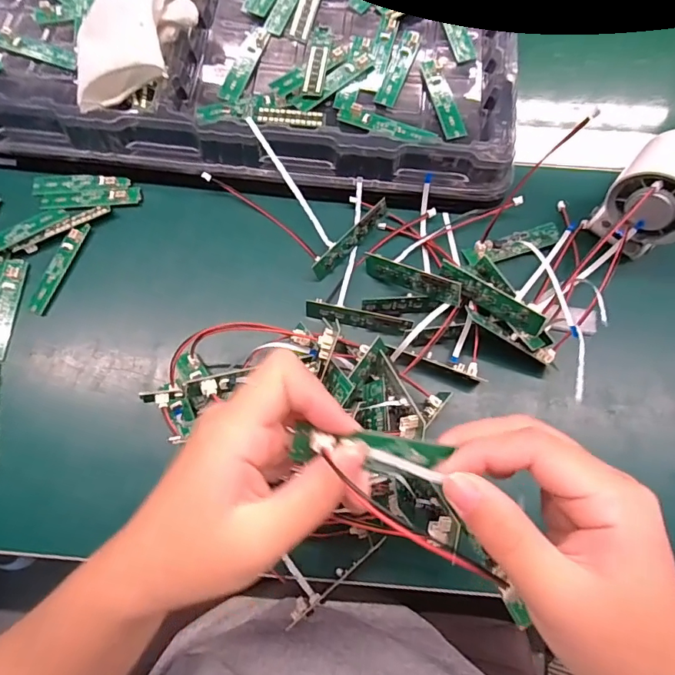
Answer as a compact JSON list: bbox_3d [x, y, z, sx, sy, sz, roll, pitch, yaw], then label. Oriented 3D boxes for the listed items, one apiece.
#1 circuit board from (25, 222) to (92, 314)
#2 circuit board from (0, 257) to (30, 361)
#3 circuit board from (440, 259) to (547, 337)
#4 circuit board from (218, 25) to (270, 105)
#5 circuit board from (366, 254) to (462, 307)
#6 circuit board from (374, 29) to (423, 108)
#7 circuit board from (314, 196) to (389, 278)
[{"bbox_3d":[-0.231,-0.058,0.381,0.015,0.004,0.082,19,78,4],"label":"circuit board"},{"bbox_3d":[-0.266,-0.024,0.370,0.018,0.006,0.086,3,78,0],"label":"circuit board"},{"bbox_3d":[0.111,-0.029,0.337,0.082,0.020,0.005,34,50,24],"label":"circuit board"},{"bbox_3d":[-0.082,-0.242,0.411,0.017,0.004,0.087,22,73,-9],"label":"circuit board"},{"bbox_3d":[0.056,-0.046,0.358,0.084,0.022,0.008,26,47,30],"label":"circuit board"},{"bbox_3d":[0.055,-0.241,0.410,0.018,0.005,0.086,21,78,4],"label":"circuit board"},{"bbox_3d":[0.012,-0.080,0.379,0.082,0.021,0.005,-45,64,-7],"label":"circuit board"}]

